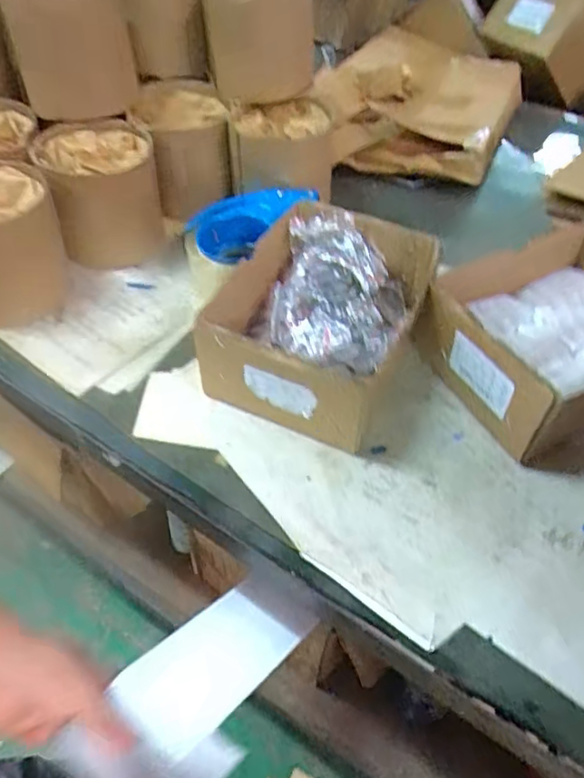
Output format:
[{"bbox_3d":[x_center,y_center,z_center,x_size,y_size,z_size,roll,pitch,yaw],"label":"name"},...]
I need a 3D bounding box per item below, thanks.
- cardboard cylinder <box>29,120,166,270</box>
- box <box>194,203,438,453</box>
[{"bbox_3d":[-0.201,-0.211,0.636,0.125,0.104,0.130,-9,51,-9],"label":"cardboard cylinder"},{"bbox_3d":[0.032,-0.064,0.525,0.149,0.086,0.213,21,53,15],"label":"box"}]

